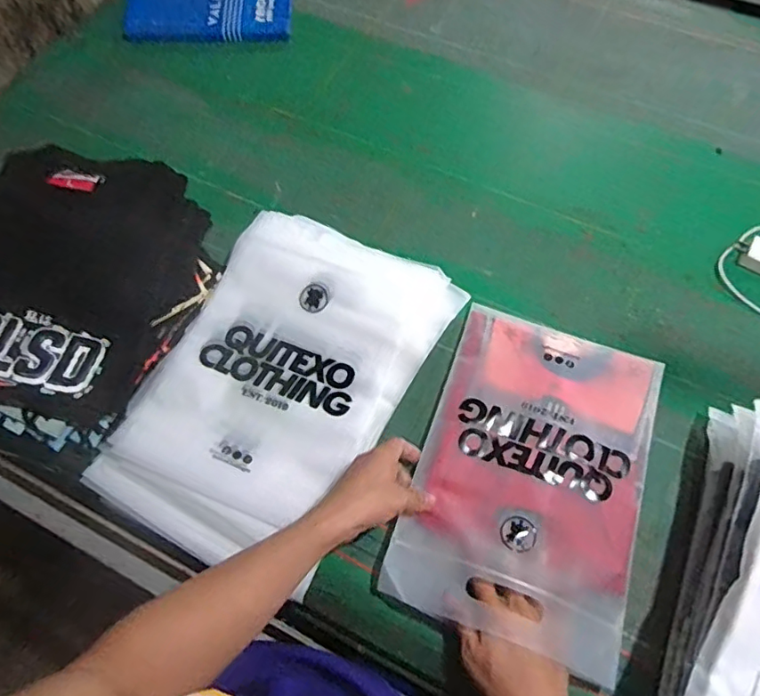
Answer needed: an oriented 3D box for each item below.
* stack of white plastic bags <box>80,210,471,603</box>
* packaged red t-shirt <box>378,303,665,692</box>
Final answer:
[{"bbox_3d":[-0.111,0.026,0.635,0.290,0.031,0.408,22,67,10],"label":"stack of white plastic bags"},{"bbox_3d":[0.174,0.130,0.602,0.243,0.021,0.357,19,62,9],"label":"packaged red t-shirt"}]

